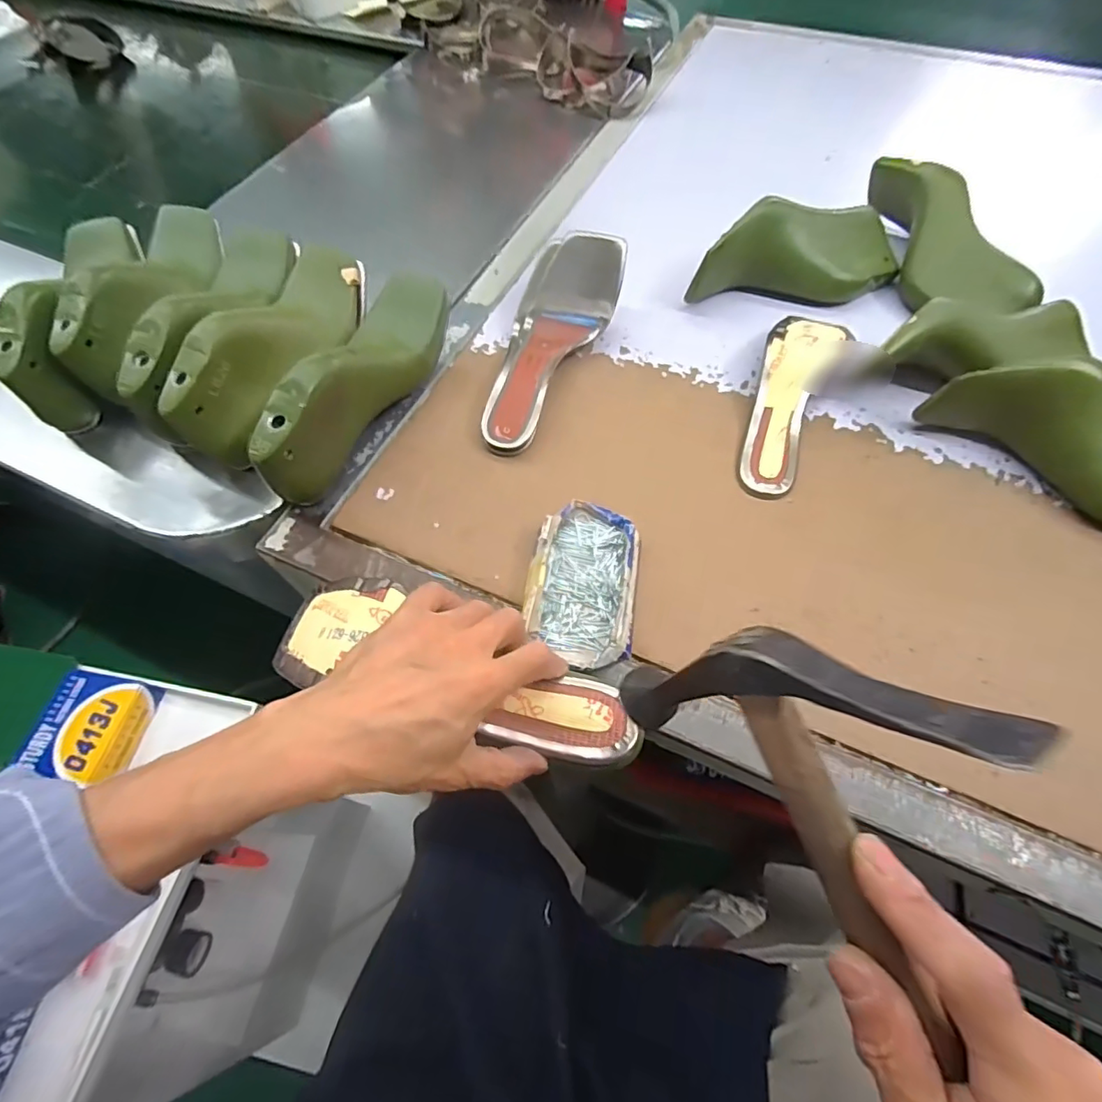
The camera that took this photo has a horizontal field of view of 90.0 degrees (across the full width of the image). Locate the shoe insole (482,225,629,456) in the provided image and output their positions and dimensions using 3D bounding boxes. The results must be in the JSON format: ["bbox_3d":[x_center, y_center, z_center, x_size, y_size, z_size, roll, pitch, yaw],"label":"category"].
[{"bbox_3d":[-0.007,-0.195,0.528,0.094,0.053,0.232,19,77,14],"label":"shoe insole"}]

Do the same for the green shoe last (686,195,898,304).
[{"bbox_3d":[0.254,-0.305,0.560,0.219,0.079,0.076,-3,61,0],"label":"green shoe last"}]

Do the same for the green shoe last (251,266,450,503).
[{"bbox_3d":[-0.175,-0.155,0.490,0.077,0.102,0.249,22,64,13],"label":"green shoe last"}]

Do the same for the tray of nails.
[{"bbox_3d":[0.025,0.023,0.421,0.080,0.027,0.134,7,62,6],"label":"tray of nails"}]

